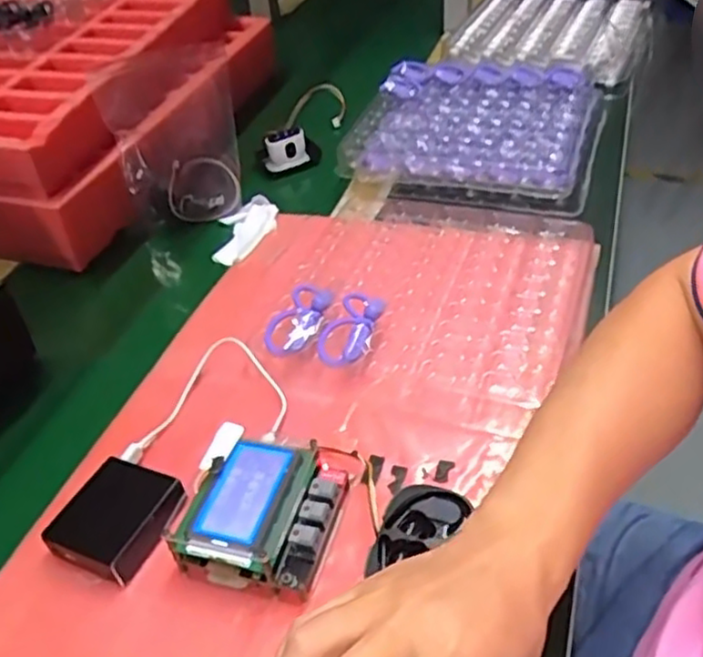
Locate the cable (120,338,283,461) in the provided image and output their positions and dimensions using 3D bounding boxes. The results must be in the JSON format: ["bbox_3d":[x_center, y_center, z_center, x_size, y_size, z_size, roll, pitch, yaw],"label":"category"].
[{"bbox_3d":[-0.102,0.070,0.567,0.095,0.019,0.133,19,53,17],"label":"cable"}]

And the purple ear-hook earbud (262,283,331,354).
[{"bbox_3d":[-0.041,-0.010,0.620,0.046,0.019,0.084,14,45,20],"label":"purple ear-hook earbud"}]

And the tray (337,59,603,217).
[{"bbox_3d":[0.151,-0.250,0.856,0.269,0.043,0.251,11,44,18],"label":"tray"}]

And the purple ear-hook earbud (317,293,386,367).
[{"bbox_3d":[0.002,-0.001,0.605,0.041,0.021,0.075,12,45,19],"label":"purple ear-hook earbud"}]

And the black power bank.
[{"bbox_3d":[-0.160,0.131,0.495,0.074,0.023,0.077,15,46,21],"label":"black power bank"}]

